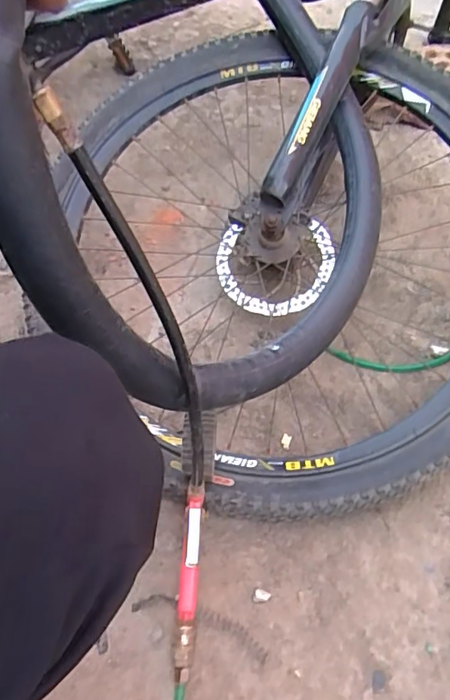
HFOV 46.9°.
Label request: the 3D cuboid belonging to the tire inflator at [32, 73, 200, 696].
[{"bbox_3d":[-0.051,0.062,0.418,0.067,0.483,0.103,-7,28,-4],"label":"tire inflator"}]

